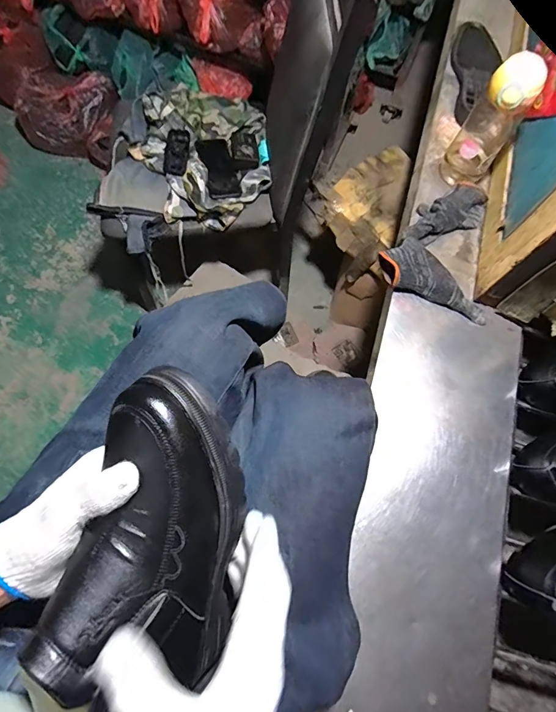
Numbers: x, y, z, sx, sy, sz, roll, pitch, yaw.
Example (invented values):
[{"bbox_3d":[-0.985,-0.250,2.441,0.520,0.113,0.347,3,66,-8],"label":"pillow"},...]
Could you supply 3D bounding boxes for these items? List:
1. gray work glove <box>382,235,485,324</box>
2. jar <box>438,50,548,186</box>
[{"bbox_3d":[0.233,-0.103,0.607,0.080,0.031,0.176,-38,77,-13],"label":"gray work glove"},{"bbox_3d":[0.330,-0.353,0.620,0.075,0.192,0.078,18,72,4],"label":"jar"}]

